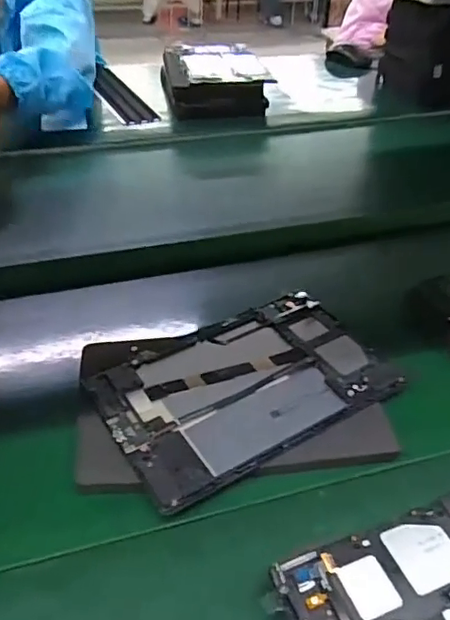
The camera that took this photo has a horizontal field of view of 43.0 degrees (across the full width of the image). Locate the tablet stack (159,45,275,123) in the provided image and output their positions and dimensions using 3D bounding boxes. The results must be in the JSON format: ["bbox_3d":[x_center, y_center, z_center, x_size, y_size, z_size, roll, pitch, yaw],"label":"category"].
[{"bbox_3d":[-0.019,-0.413,1.025,0.169,0.068,0.213,-5,40,-8],"label":"tablet stack"}]

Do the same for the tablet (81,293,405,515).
[{"bbox_3d":[0.017,0.062,0.485,0.234,0.007,0.144,-21,45,-25],"label":"tablet"}]

